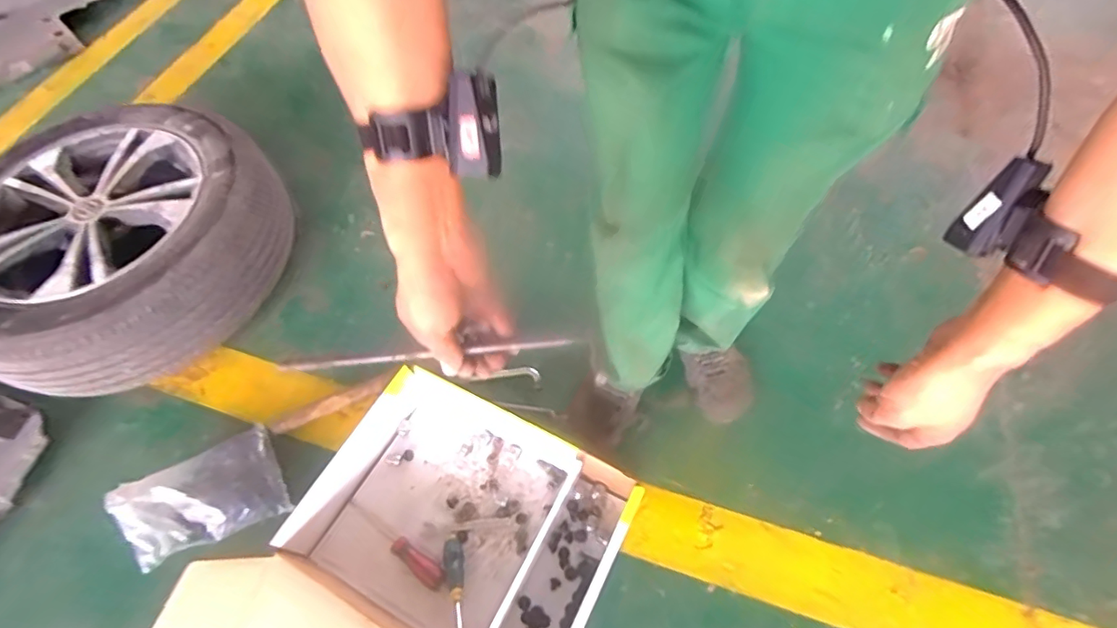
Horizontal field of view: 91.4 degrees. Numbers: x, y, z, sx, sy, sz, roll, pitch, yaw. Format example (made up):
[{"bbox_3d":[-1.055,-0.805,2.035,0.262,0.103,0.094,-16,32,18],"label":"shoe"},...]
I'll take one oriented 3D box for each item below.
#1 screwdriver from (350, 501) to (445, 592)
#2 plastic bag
[{"bbox_3d":[-0.258,0.362,0.865,0.208,0.037,0.031,26,63,31],"label":"screwdriver"},{"bbox_3d":[-0.583,0.299,0.901,0.226,0.033,0.159,-22,70,-34],"label":"plastic bag"}]

